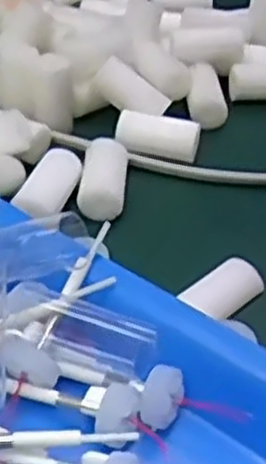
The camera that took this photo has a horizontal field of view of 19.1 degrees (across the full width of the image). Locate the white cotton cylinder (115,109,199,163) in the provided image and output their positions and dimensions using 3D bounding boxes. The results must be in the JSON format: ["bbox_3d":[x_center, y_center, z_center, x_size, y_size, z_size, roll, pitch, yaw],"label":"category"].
[{"bbox_3d":[0.012,-0.049,0.395,0.041,0.014,0.016,15,41,12],"label":"white cotton cylinder"}]

